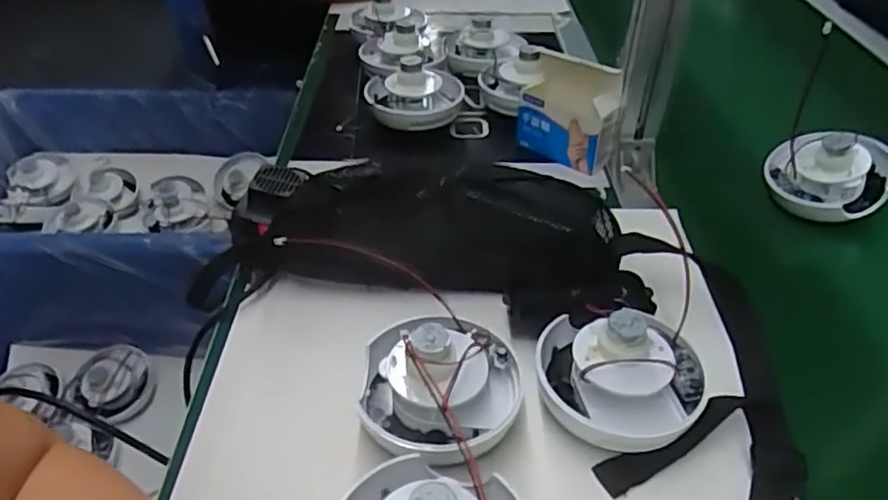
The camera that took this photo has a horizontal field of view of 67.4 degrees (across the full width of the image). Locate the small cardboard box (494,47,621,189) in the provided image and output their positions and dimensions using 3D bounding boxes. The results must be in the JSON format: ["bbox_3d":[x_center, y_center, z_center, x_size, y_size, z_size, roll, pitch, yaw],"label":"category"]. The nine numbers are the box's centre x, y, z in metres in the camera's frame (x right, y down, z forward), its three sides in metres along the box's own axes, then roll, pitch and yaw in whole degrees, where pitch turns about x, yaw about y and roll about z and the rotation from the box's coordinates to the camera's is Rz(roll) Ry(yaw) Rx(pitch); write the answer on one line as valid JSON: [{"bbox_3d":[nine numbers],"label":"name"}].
[{"bbox_3d":[0.123,-0.129,0.685,0.109,0.125,0.041,31,48,32],"label":"small cardboard box"}]

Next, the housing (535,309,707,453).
[{"bbox_3d":[0.115,0.075,0.434,0.108,0.063,0.103,11,40,12],"label":"housing"}]

